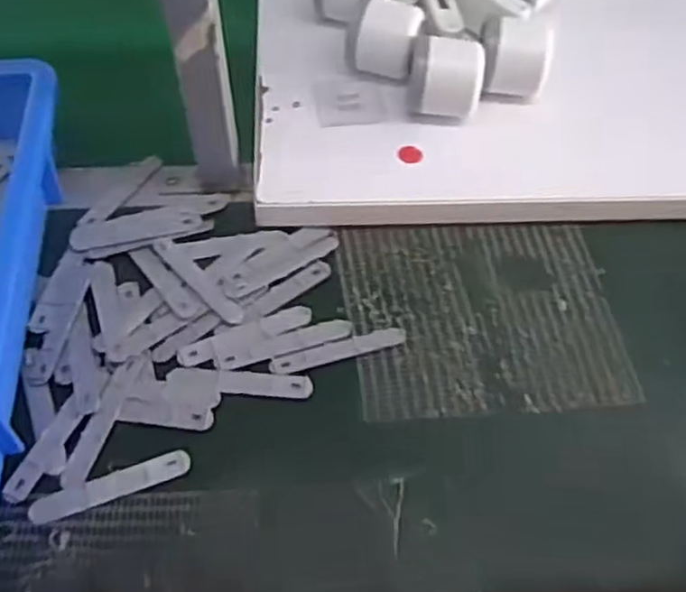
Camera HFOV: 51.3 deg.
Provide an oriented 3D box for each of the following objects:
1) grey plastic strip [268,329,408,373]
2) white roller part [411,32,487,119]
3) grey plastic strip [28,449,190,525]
[{"bbox_3d":[-0.003,0.038,0.496,0.096,0.004,0.015,-13,58,-15],"label":"grey plastic strip"},{"bbox_3d":[0.080,-0.170,0.565,0.058,0.062,0.065,3,56,1],"label":"white roller part"},{"bbox_3d":[-0.141,0.116,0.434,0.095,0.004,0.017,-17,58,-13],"label":"grey plastic strip"}]

